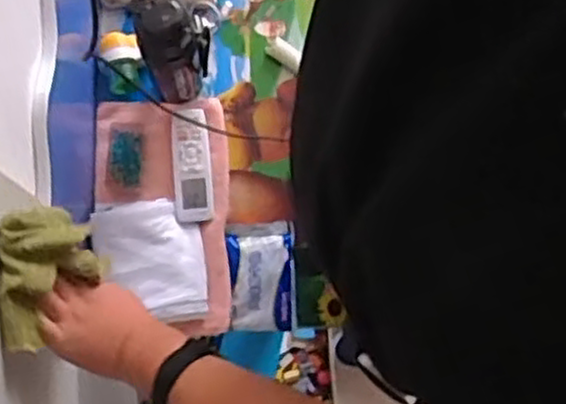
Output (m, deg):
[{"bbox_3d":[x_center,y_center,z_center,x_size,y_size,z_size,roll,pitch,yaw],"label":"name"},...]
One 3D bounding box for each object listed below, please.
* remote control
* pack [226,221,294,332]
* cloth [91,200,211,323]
[{"bbox_3d":[-0.126,-0.050,1.024,0.050,0.023,0.153,-4,83,-3],"label":"remote control"},{"bbox_3d":[-0.031,0.101,1.030,0.089,0.022,0.146,0,77,-1],"label":"pack"},{"bbox_3d":[-0.175,0.075,0.983,0.139,0.021,0.159,-5,73,-15],"label":"cloth"}]

